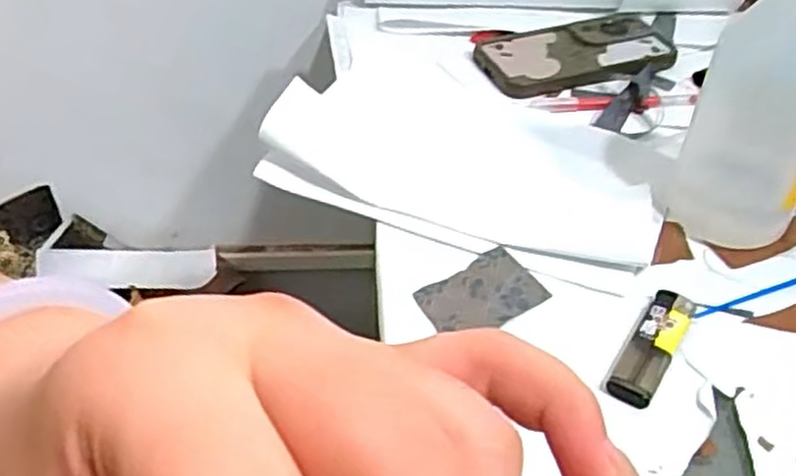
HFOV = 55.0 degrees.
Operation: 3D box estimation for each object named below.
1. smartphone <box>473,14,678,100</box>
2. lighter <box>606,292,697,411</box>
[{"bbox_3d":[0.145,-0.152,0.625,0.155,0.011,0.090,-9,42,-14],"label":"smartphone"},{"bbox_3d":[0.134,0.056,0.400,0.022,0.010,0.079,24,45,23],"label":"lighter"}]

